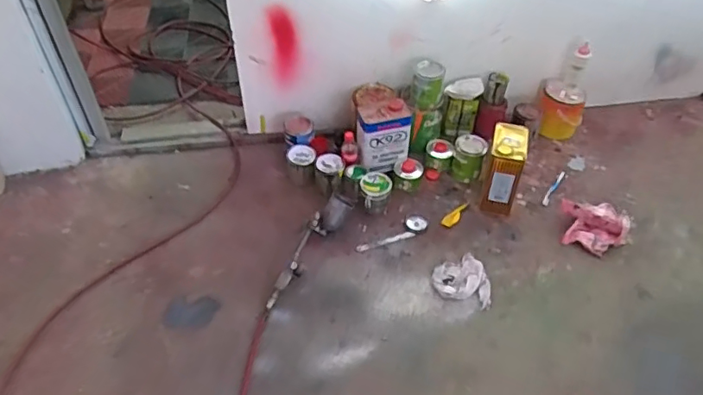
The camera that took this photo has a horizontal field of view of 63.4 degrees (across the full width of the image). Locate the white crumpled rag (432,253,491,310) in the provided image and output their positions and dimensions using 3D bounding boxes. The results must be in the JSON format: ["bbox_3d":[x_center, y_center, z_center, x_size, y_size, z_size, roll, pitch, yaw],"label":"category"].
[{"bbox_3d":[0.341,0.242,1.723,0.172,0.029,0.173,14,48,13],"label":"white crumpled rag"}]

